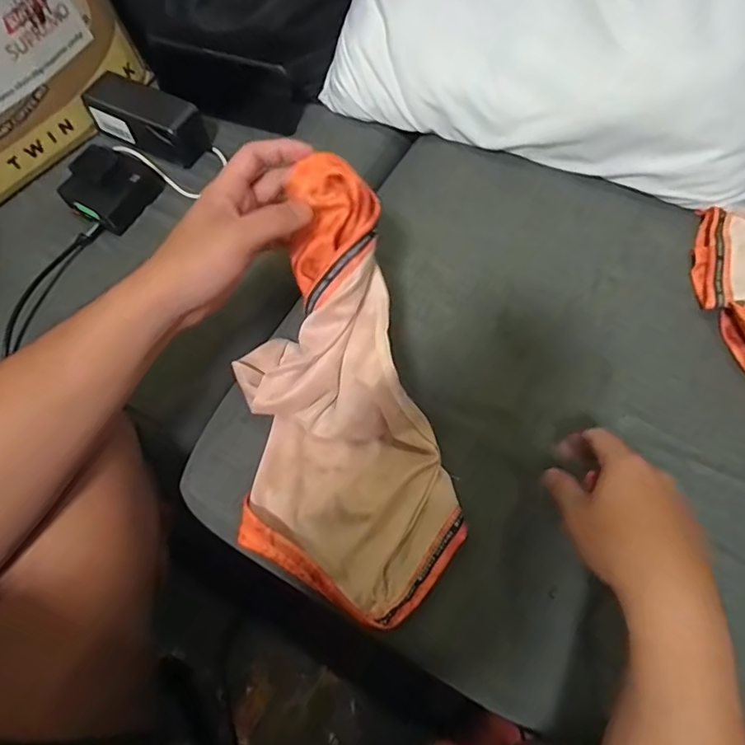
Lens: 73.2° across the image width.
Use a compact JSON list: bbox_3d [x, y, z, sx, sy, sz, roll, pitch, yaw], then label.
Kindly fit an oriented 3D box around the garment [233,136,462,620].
[{"bbox_3d":[-0.028,0.015,0.417,0.161,0.103,0.329,-6,96,-3],"label":"garment"}]

